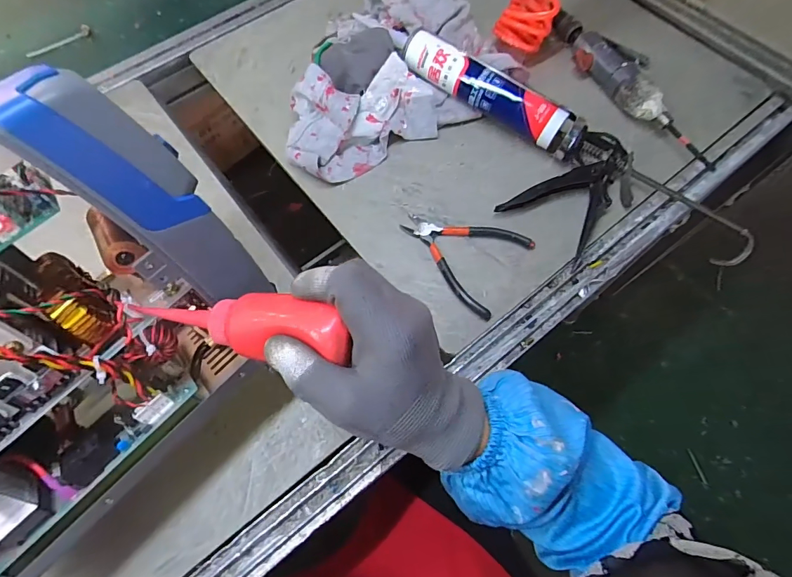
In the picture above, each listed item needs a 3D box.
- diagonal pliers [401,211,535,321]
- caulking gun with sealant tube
[{"bbox_3d":[0.070,-0.042,0.490,0.140,0.013,0.110,29,71,14],"label":"diagonal pliers"},{"bbox_3d":[0.179,-0.157,0.504,0.505,0.067,0.162,33,72,15],"label":"caulking gun with sealant tube"}]

